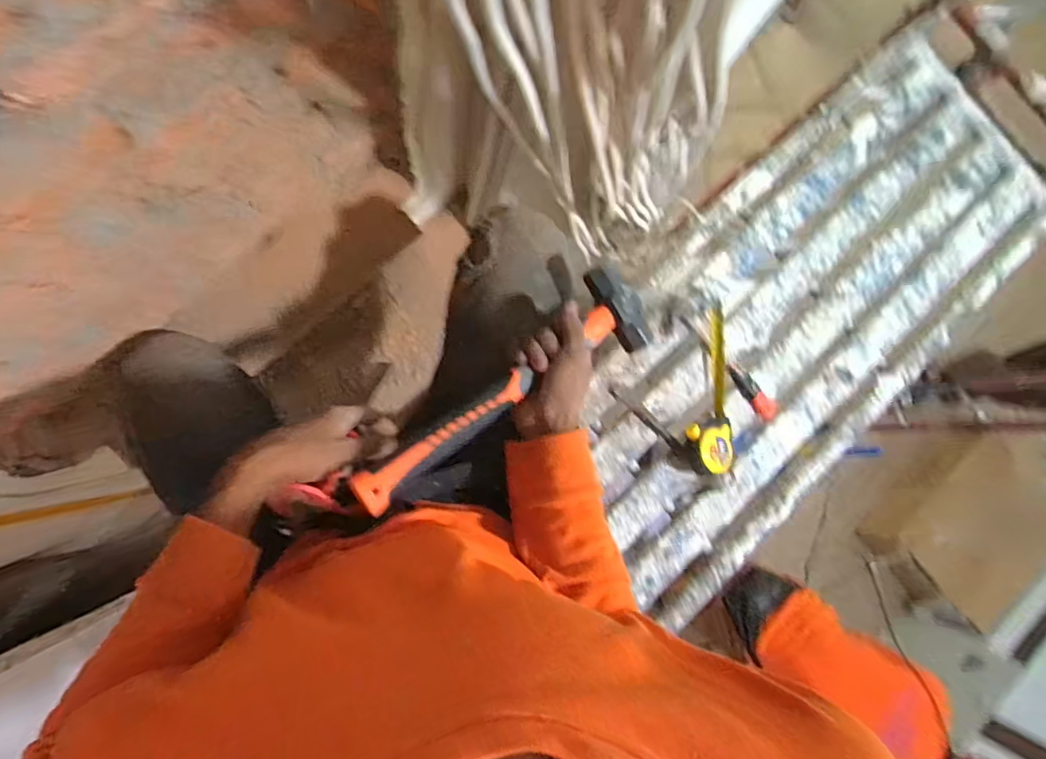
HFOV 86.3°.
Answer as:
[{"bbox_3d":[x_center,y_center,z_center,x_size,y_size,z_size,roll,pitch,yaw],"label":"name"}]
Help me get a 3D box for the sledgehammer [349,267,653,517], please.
[{"bbox_3d":[-0.011,0.009,0.553,0.348,0.046,0.092,-36,90,-23],"label":"sledgehammer"}]

